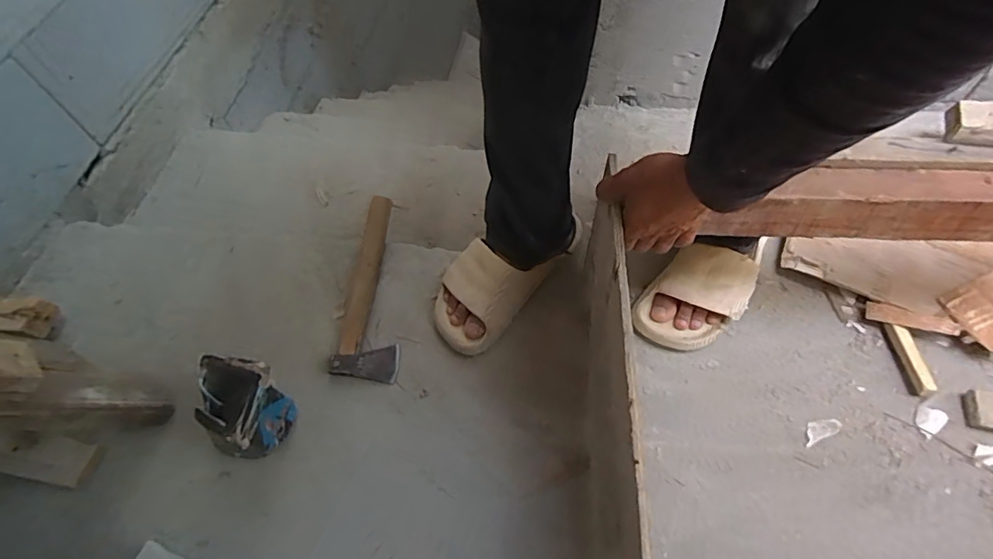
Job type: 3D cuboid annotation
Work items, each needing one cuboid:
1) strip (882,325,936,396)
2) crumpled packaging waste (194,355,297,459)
[{"bbox_3d":[0.556,0.107,0.671,0.020,0.025,0.095,-4,59,2],"label":"strip"},{"bbox_3d":[-0.315,0.170,0.635,0.101,0.146,0.092,8,60,9],"label":"crumpled packaging waste"}]

